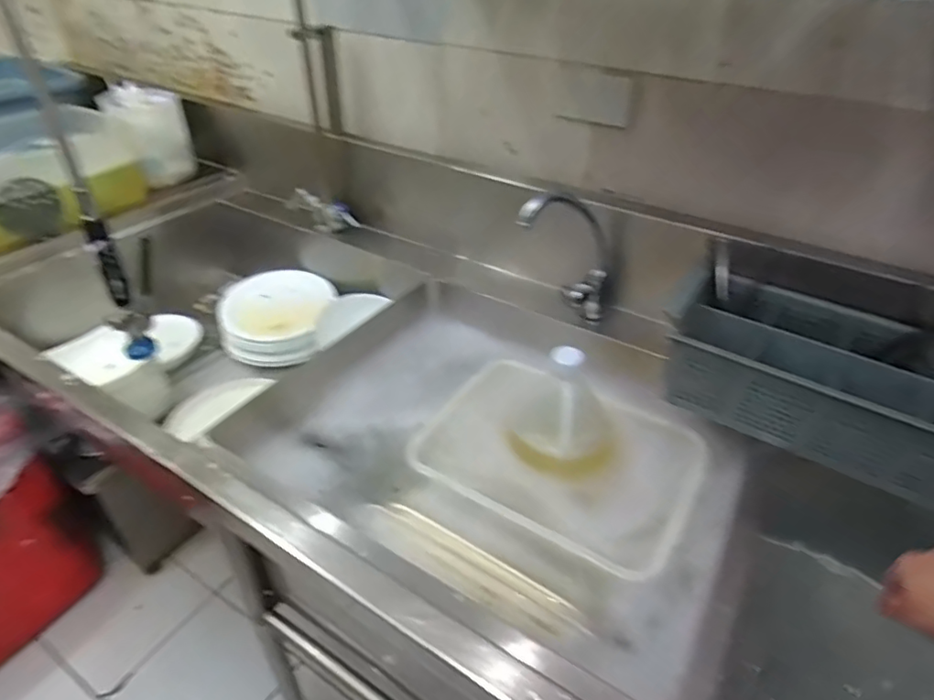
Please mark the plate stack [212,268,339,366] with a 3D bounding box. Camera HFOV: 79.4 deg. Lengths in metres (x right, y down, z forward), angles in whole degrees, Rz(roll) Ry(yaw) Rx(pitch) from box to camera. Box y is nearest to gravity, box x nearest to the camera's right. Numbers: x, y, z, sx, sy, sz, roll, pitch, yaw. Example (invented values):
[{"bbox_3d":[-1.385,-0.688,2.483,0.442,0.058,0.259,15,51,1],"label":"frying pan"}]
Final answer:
[{"bbox_3d":[-0.400,-0.071,1.180,0.221,0.094,0.213,2,37,1],"label":"plate stack"}]

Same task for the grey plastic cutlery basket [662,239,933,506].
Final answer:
[{"bbox_3d":[0.468,0.036,0.713,0.379,0.139,0.195,22,42,24],"label":"grey plastic cutlery basket"}]

